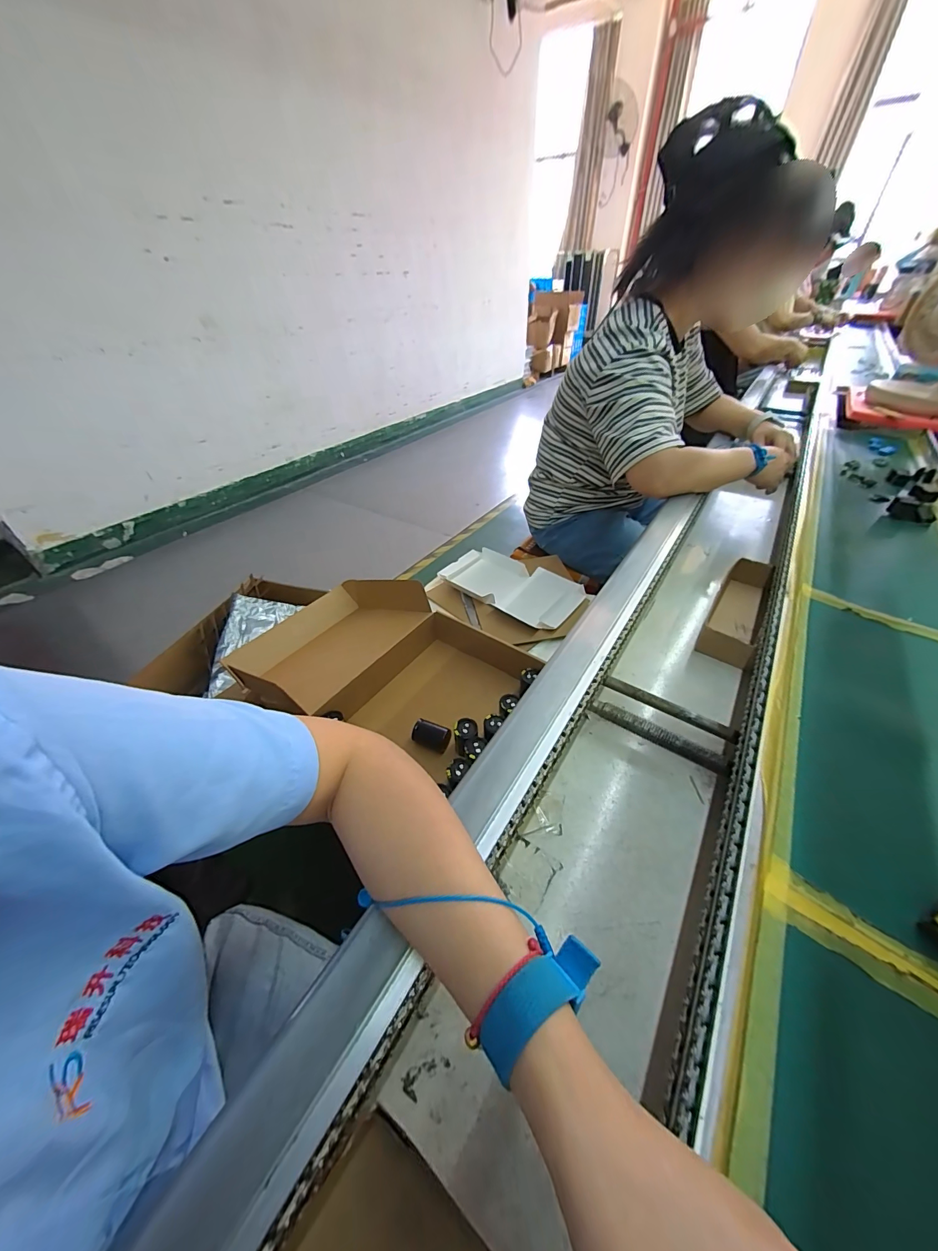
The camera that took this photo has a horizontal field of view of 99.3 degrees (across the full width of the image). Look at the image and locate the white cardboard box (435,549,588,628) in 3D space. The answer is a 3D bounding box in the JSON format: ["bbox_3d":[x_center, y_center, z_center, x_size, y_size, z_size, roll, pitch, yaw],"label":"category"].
[{"bbox_3d":[0.090,-0.081,0.880,0.305,0.039,0.173,27,49,29],"label":"white cardboard box"}]

